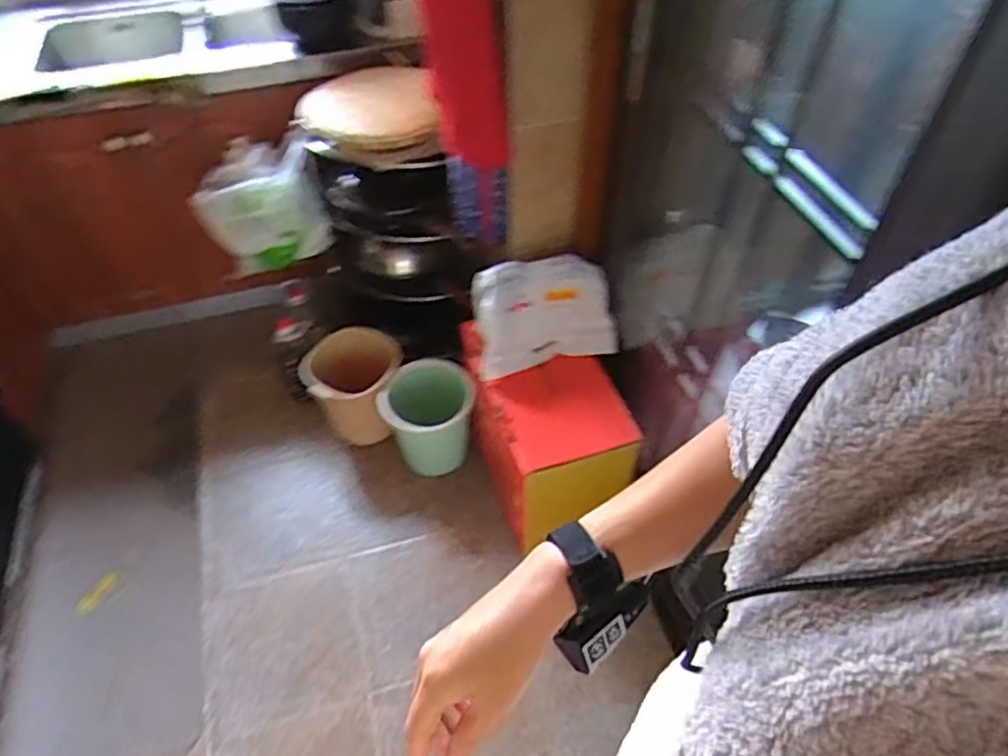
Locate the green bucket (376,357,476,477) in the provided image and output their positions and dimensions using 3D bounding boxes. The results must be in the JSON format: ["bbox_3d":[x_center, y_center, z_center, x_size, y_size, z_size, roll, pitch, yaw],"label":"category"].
[{"bbox_3d":[-0.200,0.101,1.731,0.222,0.257,0.202,0,49,0],"label":"green bucket"}]

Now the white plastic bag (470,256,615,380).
[{"bbox_3d":[0.096,-0.145,1.488,0.308,0.221,0.156,-8,49,-8],"label":"white plastic bag"}]

